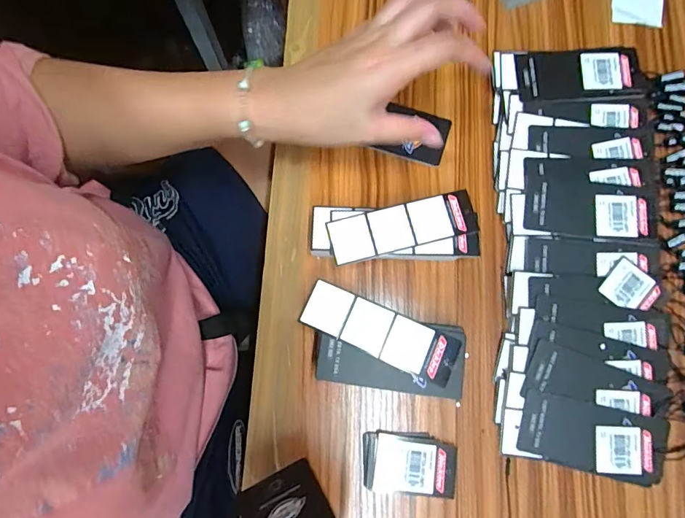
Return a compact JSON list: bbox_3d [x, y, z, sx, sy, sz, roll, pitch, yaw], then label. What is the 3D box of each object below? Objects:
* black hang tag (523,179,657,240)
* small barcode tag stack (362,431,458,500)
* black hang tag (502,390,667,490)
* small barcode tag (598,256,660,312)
[{"bbox_3d":[0.206,-0.042,0.353,0.104,0.004,0.047,6,80,4],"label":"black hang tag"},{"bbox_3d":[0.052,0.158,0.325,0.070,0.009,0.044,2,78,-1],"label":"small barcode tag stack"},{"bbox_3d":[0.186,0.137,0.325,0.119,0.004,0.050,10,88,5],"label":"black hang tag"},{"bbox_3d":[0.234,0.024,0.341,0.040,0.004,0.035,39,80,6],"label":"small barcode tag"}]

